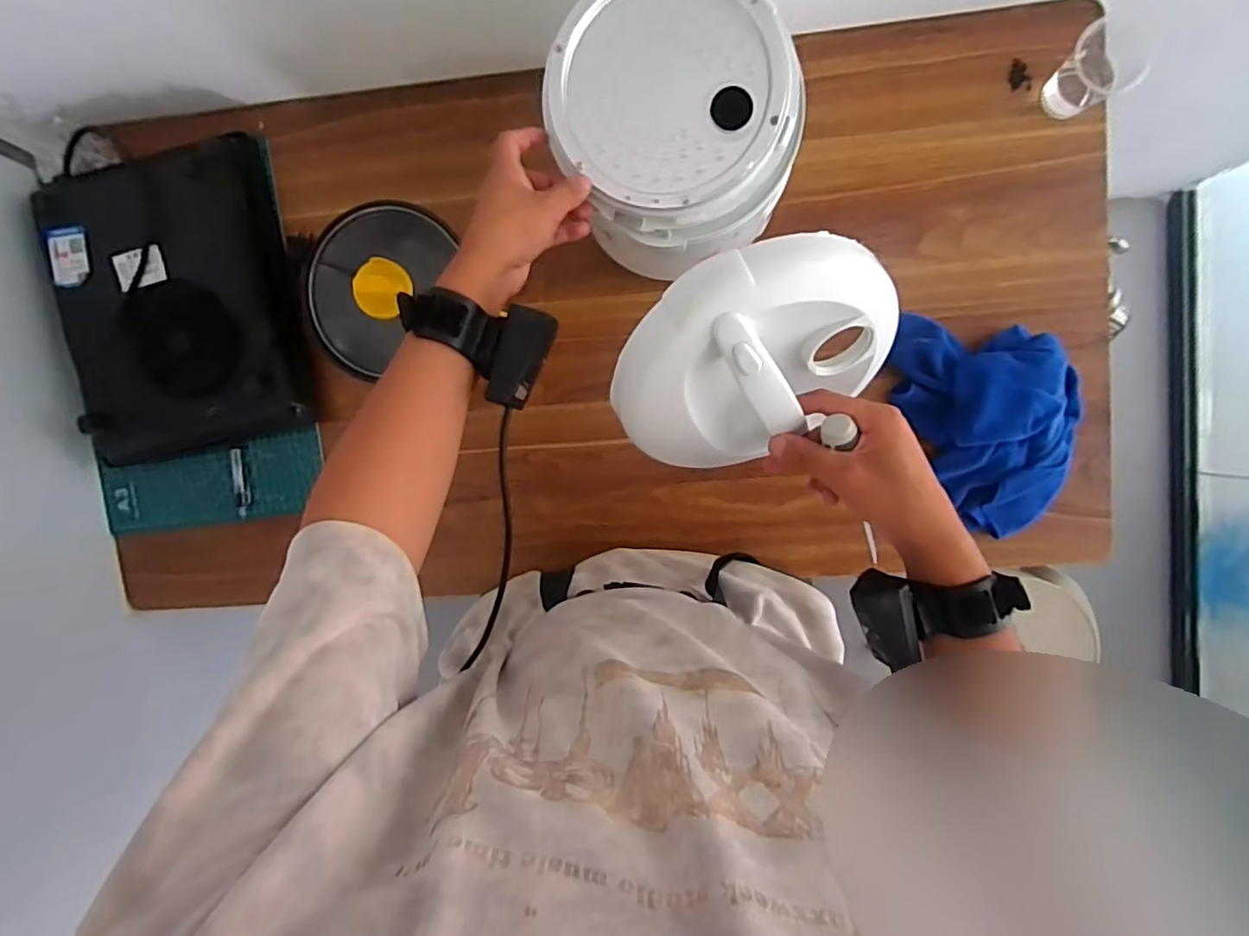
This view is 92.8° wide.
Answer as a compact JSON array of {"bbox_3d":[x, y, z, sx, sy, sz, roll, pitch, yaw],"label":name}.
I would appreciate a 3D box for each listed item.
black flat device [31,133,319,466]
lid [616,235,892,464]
[{"bbox_3d":[-0.538,-0.197,0.707,0.281,0.066,0.355,-7,96,1],"label":"black flat device"},{"bbox_3d":[0.089,-0.067,0.396,0.192,0.159,0.045,-31,47,11],"label":"lid"}]

